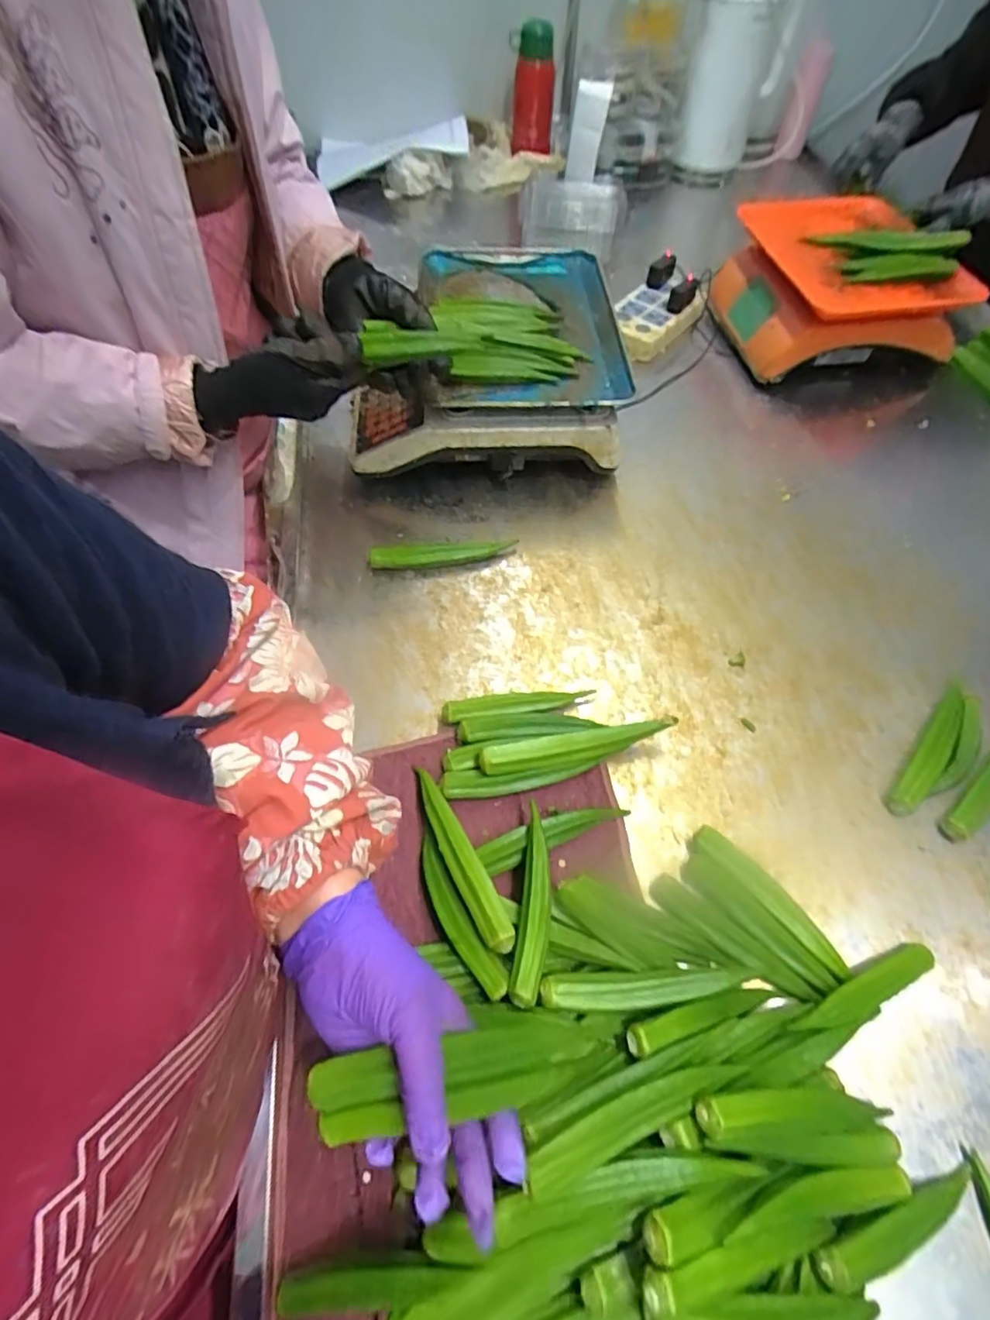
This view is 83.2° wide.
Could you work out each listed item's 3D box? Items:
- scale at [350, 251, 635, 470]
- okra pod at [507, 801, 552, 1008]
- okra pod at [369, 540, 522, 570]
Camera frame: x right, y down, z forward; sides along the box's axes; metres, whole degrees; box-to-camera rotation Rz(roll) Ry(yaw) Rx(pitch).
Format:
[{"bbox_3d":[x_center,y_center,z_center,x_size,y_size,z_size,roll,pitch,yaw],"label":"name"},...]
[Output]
[{"bbox_3d":[-0.014,-0.376,0.699,0.317,0.144,0.306,-2,60,-2],"label":"scale"},{"bbox_3d":[0.030,0.174,0.407,0.023,0.031,0.132,8,60,4],"label":"okra pod"},{"bbox_3d":[-0.059,-0.115,0.614,0.156,0.021,0.026,-3,60,-2],"label":"okra pod"}]

